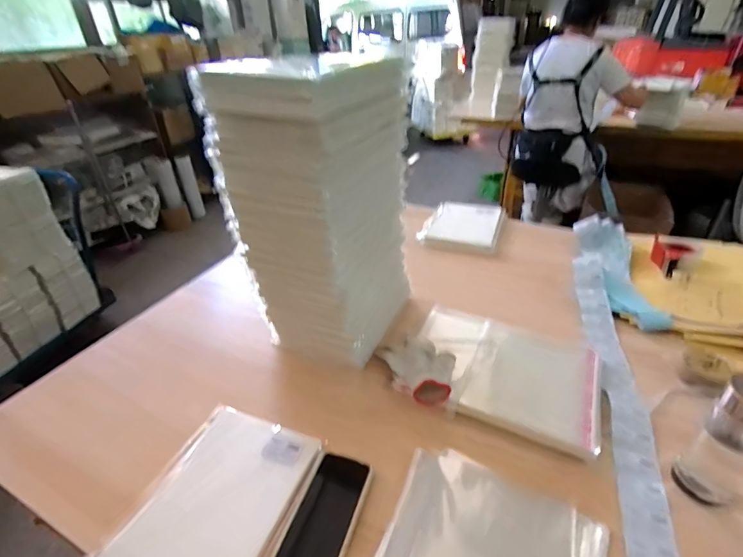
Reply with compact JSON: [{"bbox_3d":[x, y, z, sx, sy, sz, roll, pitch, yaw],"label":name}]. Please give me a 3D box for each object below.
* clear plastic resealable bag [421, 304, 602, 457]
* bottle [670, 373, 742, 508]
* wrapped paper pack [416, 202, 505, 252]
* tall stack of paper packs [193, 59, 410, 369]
[{"bbox_3d":[0.235,0.161,0.712,0.316,0.029,0.237,12,36,22],"label":"clear plastic resealable bag"},{"bbox_3d":[0.451,0.204,0.494,0.052,0.187,0.065,-30,42,-35],"label":"bottle"},{"bbox_3d":[0.291,-0.173,1.236,0.218,0.029,0.320,11,36,21],"label":"wrapped paper pack"},{"bbox_3d":[-0.087,-0.114,0.717,0.226,0.466,0.278,12,36,22],"label":"tall stack of paper packs"}]

